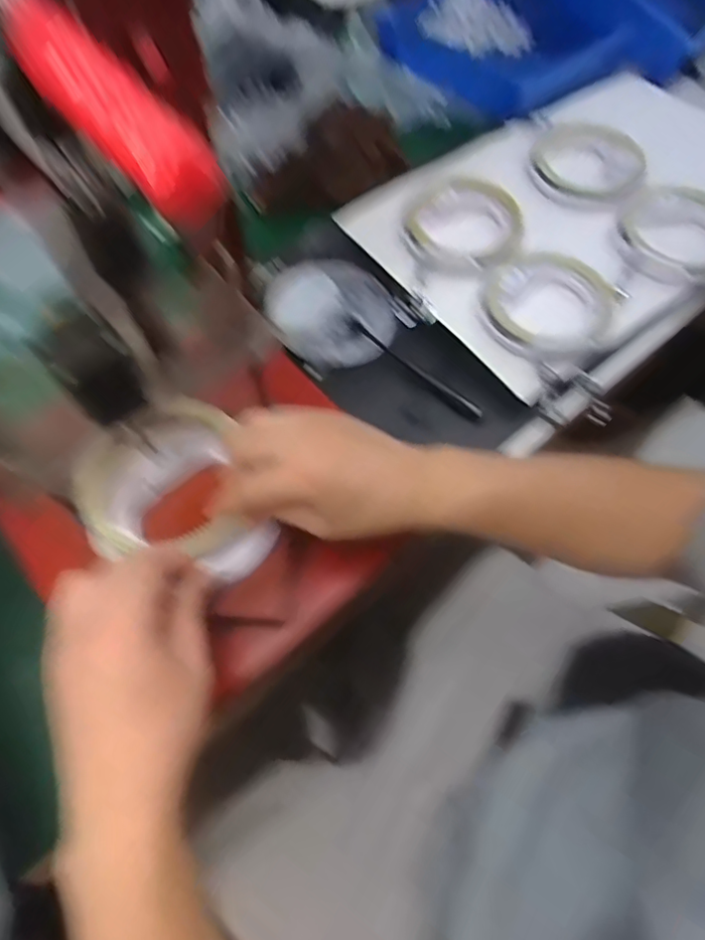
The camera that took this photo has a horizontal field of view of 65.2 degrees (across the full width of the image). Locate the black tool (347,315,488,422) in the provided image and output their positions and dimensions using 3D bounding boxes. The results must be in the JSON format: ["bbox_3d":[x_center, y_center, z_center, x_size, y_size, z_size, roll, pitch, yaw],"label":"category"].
[{"bbox_3d":[0.058,-0.108,0.561,0.177,0.014,0.012,39,69,19],"label":"black tool"}]

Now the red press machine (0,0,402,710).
[{"bbox_3d":[-0.115,-0.036,0.300,0.237,0.306,0.201,-35,67,-16],"label":"red press machine"}]

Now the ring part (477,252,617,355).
[{"bbox_3d":[0.197,-0.170,0.553,0.127,0.013,0.131,0,62,1],"label":"ring part"}]

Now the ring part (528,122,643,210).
[{"bbox_3d":[0.282,-0.367,0.663,0.134,0.028,0.142,-2,62,4],"label":"ring part"}]

